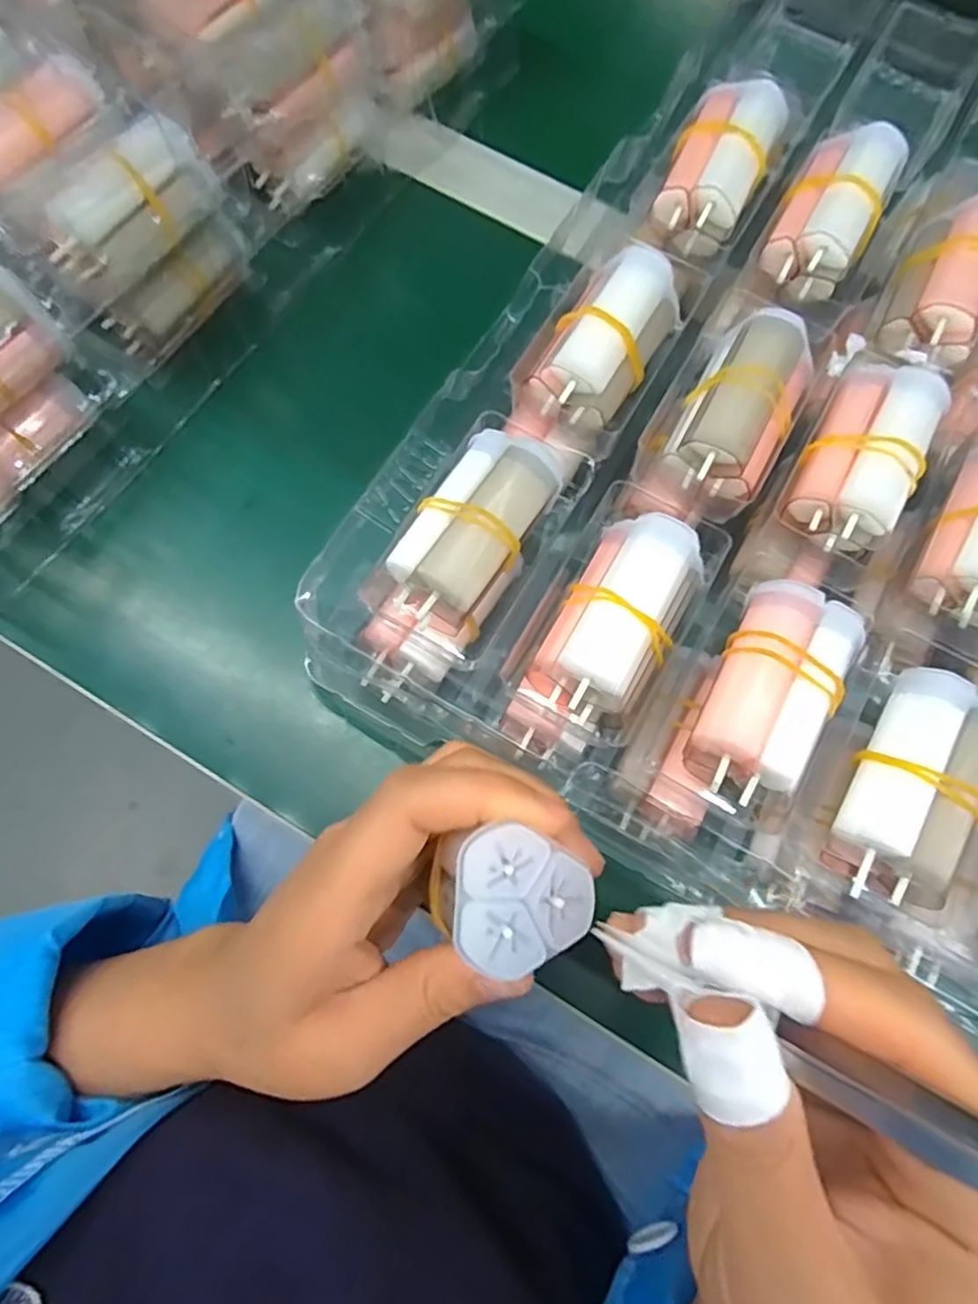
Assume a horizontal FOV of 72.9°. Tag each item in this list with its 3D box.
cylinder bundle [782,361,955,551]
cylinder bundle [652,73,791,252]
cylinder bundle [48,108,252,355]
[{"bbox_3d":[0.133,-0.070,0.233,0.035,0.020,0.065,27,74,7],"label":"cylinder bundle"},{"bbox_3d":[0.094,-0.198,0.267,0.035,0.024,0.065,22,74,5],"label":"cylinder bundle"},{"bbox_3d":[-0.136,-0.162,0.263,0.024,0.062,0.065,35,75,9],"label":"cylinder bundle"}]

